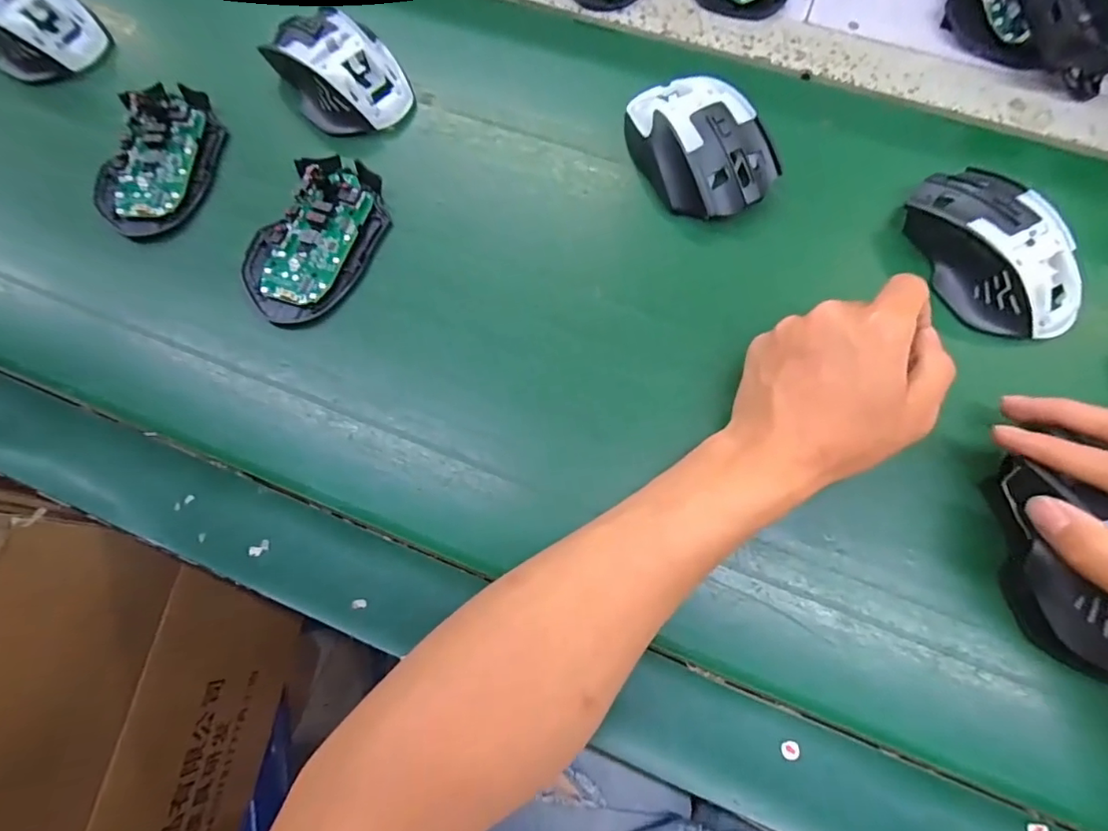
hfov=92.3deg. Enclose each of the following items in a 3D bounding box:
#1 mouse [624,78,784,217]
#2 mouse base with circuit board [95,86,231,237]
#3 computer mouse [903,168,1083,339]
[{"bbox_3d":[0.093,-0.176,0.344,0.070,0.036,0.107,-31,74,-9],"label":"mouse"},{"bbox_3d":[-0.267,-0.173,0.358,0.063,0.020,0.114,10,72,4],"label":"mouse base with circuit board"},{"bbox_3d":[0.261,-0.099,0.314,0.066,0.037,0.116,-25,73,-7],"label":"computer mouse"}]

